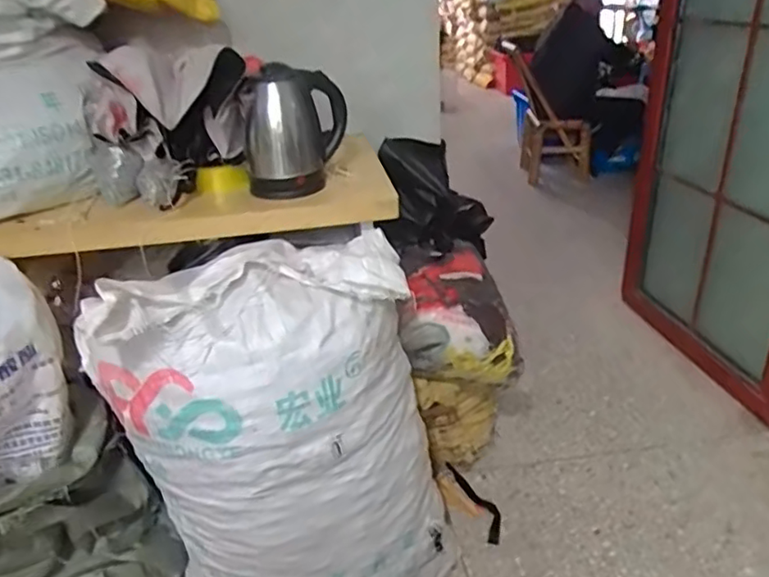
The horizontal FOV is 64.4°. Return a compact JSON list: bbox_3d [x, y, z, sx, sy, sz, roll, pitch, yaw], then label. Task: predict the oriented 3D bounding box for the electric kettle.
[{"bbox_3d":[-0.181,-0.326,1.251,0.209,0.224,0.183,-9,27,-10],"label":"electric kettle"}]

